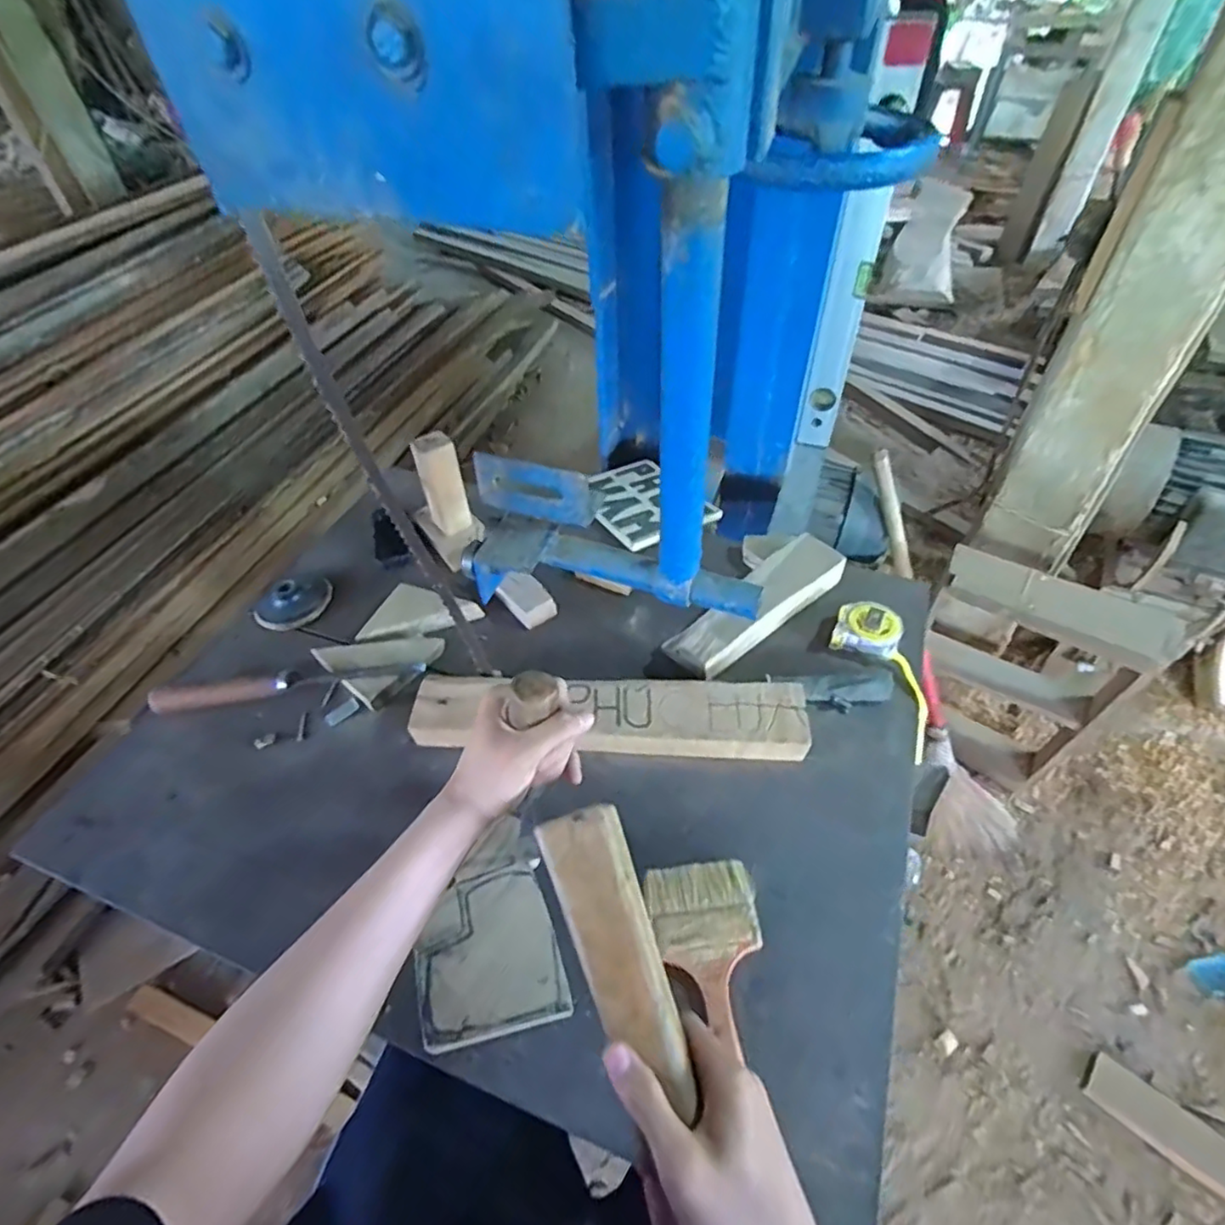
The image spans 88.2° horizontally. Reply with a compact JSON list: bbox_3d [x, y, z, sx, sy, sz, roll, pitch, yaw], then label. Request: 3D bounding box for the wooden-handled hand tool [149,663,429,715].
[{"bbox_3d":[-0.348,0.072,0.681,0.279,0.026,0.026,-9,49,-5],"label":"wooden-handled hand tool"}]

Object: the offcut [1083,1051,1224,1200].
[{"bbox_3d":[0.919,0.843,1.005,0.293,0.025,0.089,33,58,28],"label":"offcut"}]

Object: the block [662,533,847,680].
[{"bbox_3d":[0.171,-0.011,0.739,0.247,0.037,0.071,-32,55,-23],"label":"block"}]

